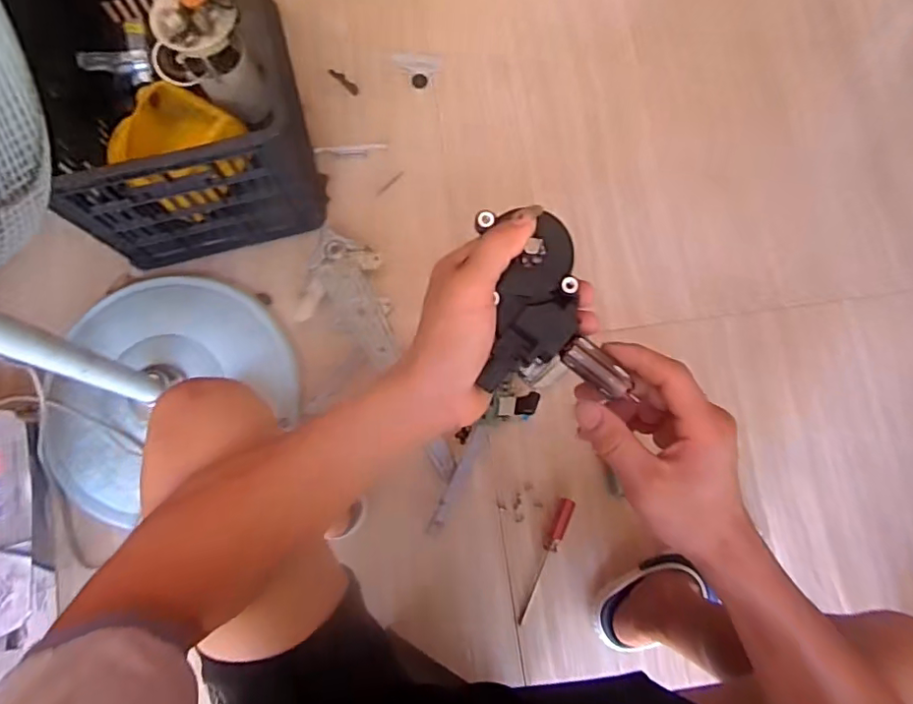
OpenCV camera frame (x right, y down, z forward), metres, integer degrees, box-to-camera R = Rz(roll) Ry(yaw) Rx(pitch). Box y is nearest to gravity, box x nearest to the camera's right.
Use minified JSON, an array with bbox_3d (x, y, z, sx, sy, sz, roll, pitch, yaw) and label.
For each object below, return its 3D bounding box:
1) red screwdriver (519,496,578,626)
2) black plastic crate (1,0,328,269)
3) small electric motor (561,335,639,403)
[{"bbox_3d":[0.140,0.322,0.861,0.022,0.017,0.197,21,81,3],"label":"red screwdriver"},{"bbox_3d":[-0.455,-0.444,0.878,0.371,0.283,0.519,-13,81,-3],"label":"black plastic crate"},{"bbox_3d":[0.088,0.011,0.342,0.049,0.012,0.019,37,82,-1],"label":"small electric motor"}]

